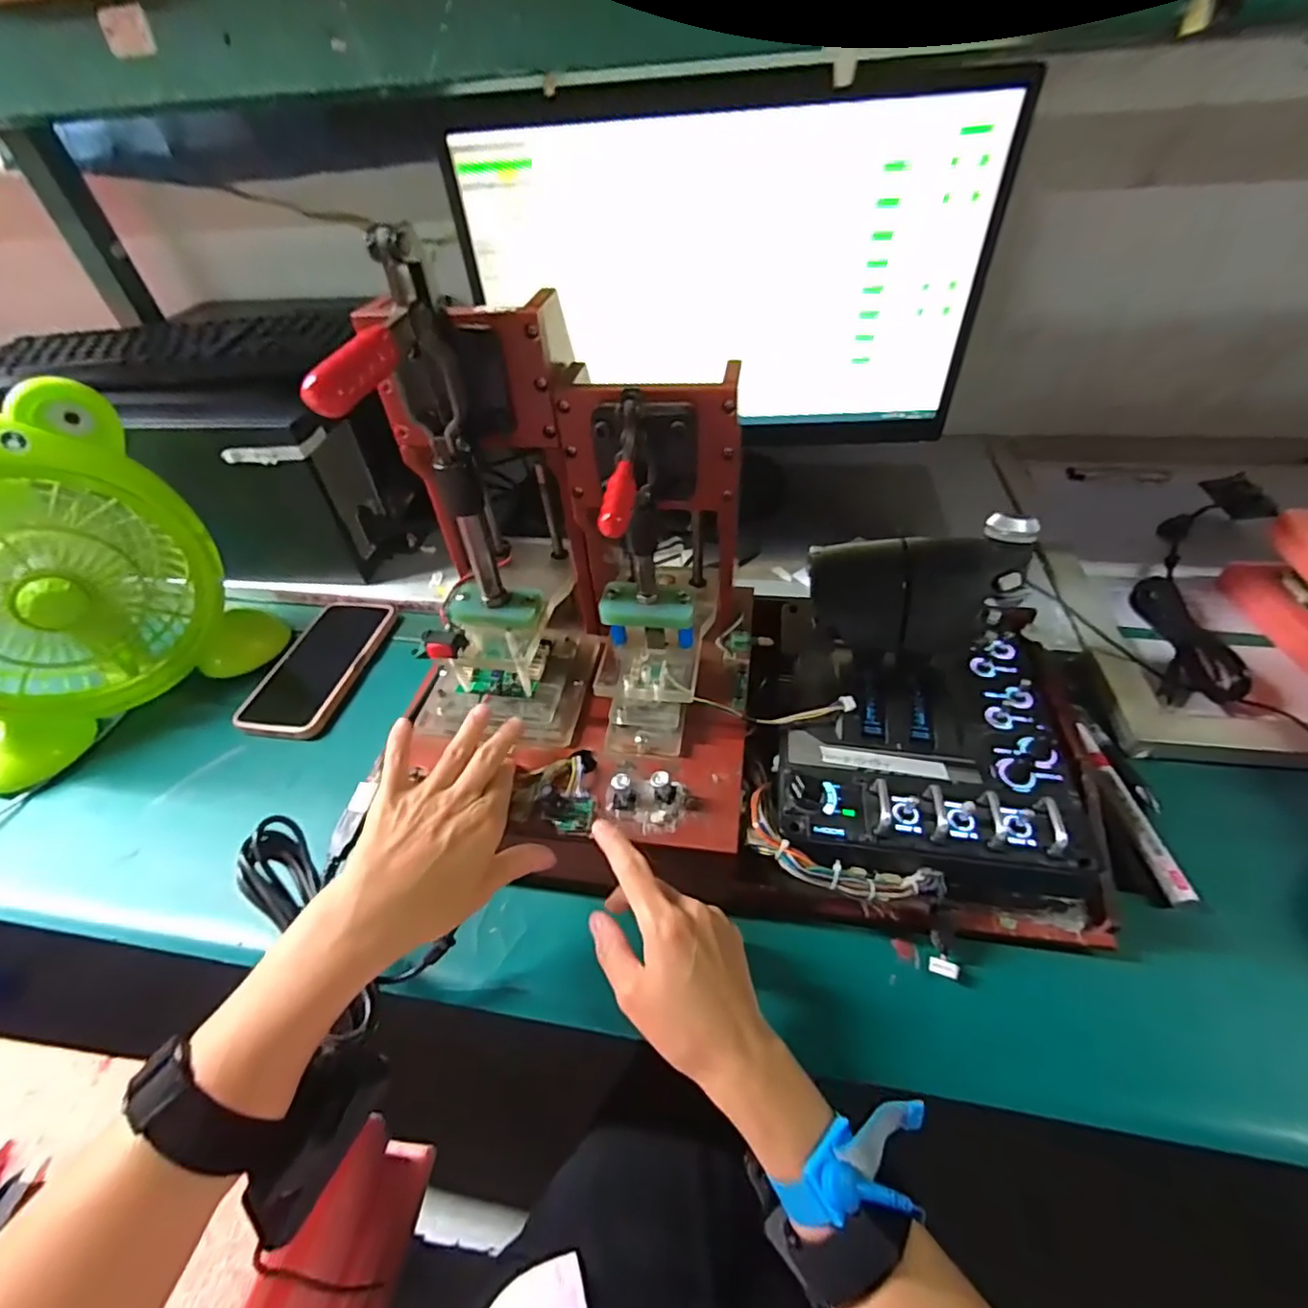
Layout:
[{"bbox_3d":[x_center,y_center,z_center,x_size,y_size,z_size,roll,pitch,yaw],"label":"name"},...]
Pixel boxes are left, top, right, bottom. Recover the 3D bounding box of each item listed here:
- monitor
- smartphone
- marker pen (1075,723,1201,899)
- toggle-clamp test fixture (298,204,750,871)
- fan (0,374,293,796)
[{"bbox_3d":[0.074,-0.366,0.611,0.486,0.302,0.049,1,45,7],"label":"monitor"},{"bbox_3d":[-0.329,0.010,0.588,0.089,0.012,0.168,4,45,9],"label":"smartphone"},{"bbox_3d":[0.340,0.106,0.433,0.017,0.013,0.146,-2,44,3],"label":"marker pen"},{"bbox_3d":[-0.047,-0.053,0.349,0.204,0.261,0.197,3,45,9],"label":"toggle-clamp test fixture"},{"bbox_3d":[-0.527,-0.072,0.517,0.150,0.264,0.231,31,54,31],"label":"fan"}]

